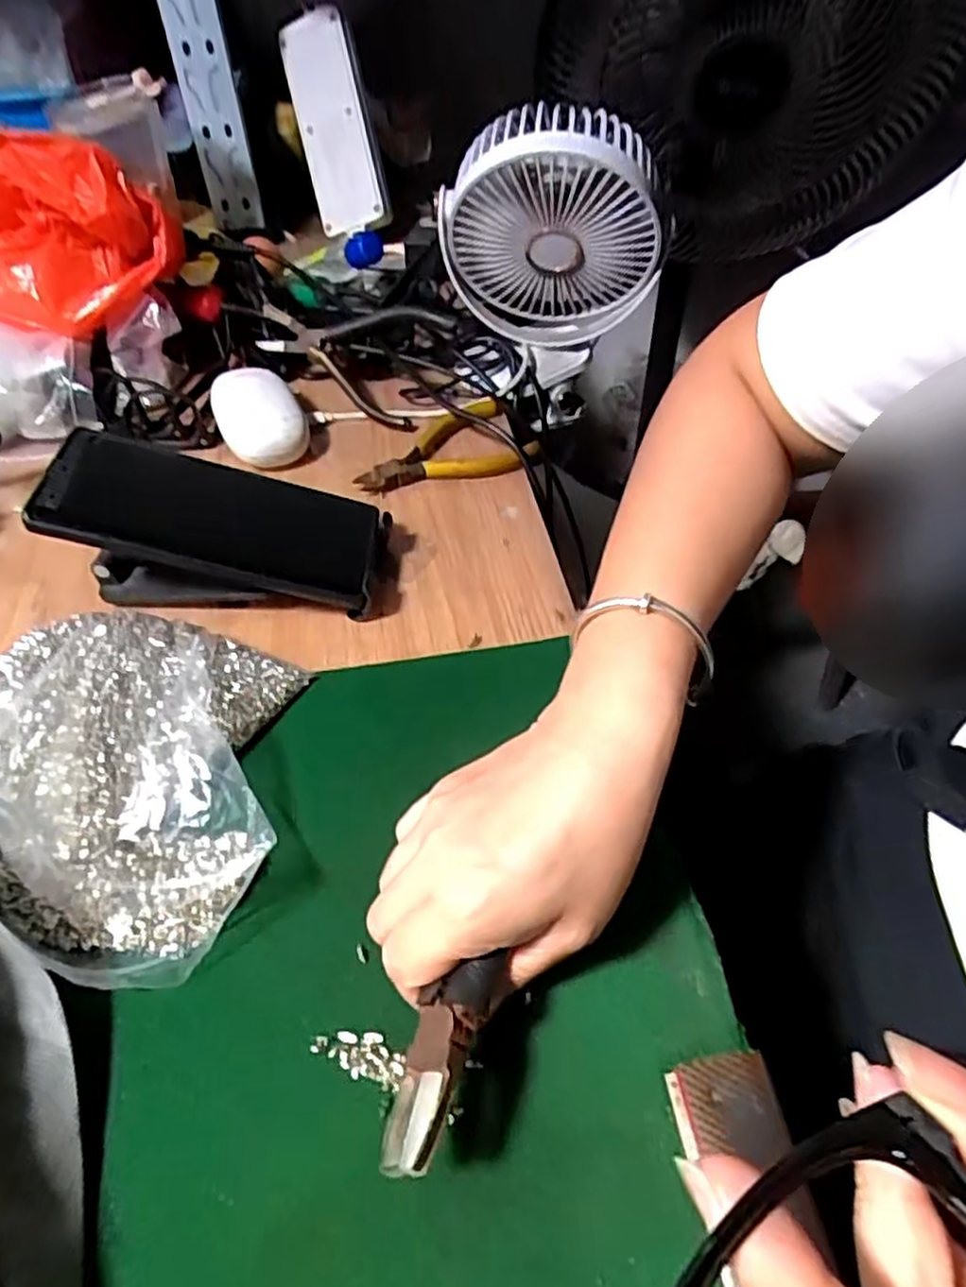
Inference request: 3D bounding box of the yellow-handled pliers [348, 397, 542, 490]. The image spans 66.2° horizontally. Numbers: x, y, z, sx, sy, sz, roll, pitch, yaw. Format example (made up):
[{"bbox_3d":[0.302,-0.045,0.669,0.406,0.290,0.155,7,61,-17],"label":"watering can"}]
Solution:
[{"bbox_3d":[-0.029,-0.133,0.498,0.119,0.017,0.077,-17,50,-14],"label":"yellow-handled pliers"}]

